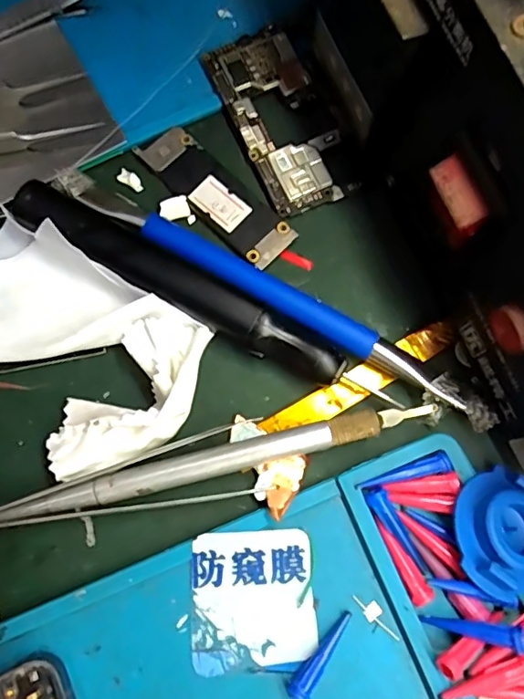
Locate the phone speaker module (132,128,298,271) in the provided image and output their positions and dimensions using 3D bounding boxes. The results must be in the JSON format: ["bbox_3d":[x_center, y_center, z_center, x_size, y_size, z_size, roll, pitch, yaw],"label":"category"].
[{"bbox_3d":[-0.017,-0.056,0.191,0.064,0.004,0.020,43,79,10],"label":"phone speaker module"}]

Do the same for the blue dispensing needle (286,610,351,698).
[{"bbox_3d":[0.016,0.089,0.153,0.006,0.005,0.028,32,77,8],"label":"blue dispensing needle"}]

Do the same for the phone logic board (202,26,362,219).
[{"bbox_3d":[0.007,-0.085,0.195,0.033,0.008,0.072,-25,77,-7],"label":"phone logic board"}]

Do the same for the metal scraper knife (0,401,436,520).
[{"bbox_3d":[-0.014,0.034,0.163,0.132,0.011,0.010,-13,76,-4],"label":"metal scraper knife"}]

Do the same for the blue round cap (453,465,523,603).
[{"bbox_3d":[0.071,0.054,0.155,0.027,0.012,0.035,8,75,2],"label":"blue round cap"}]

